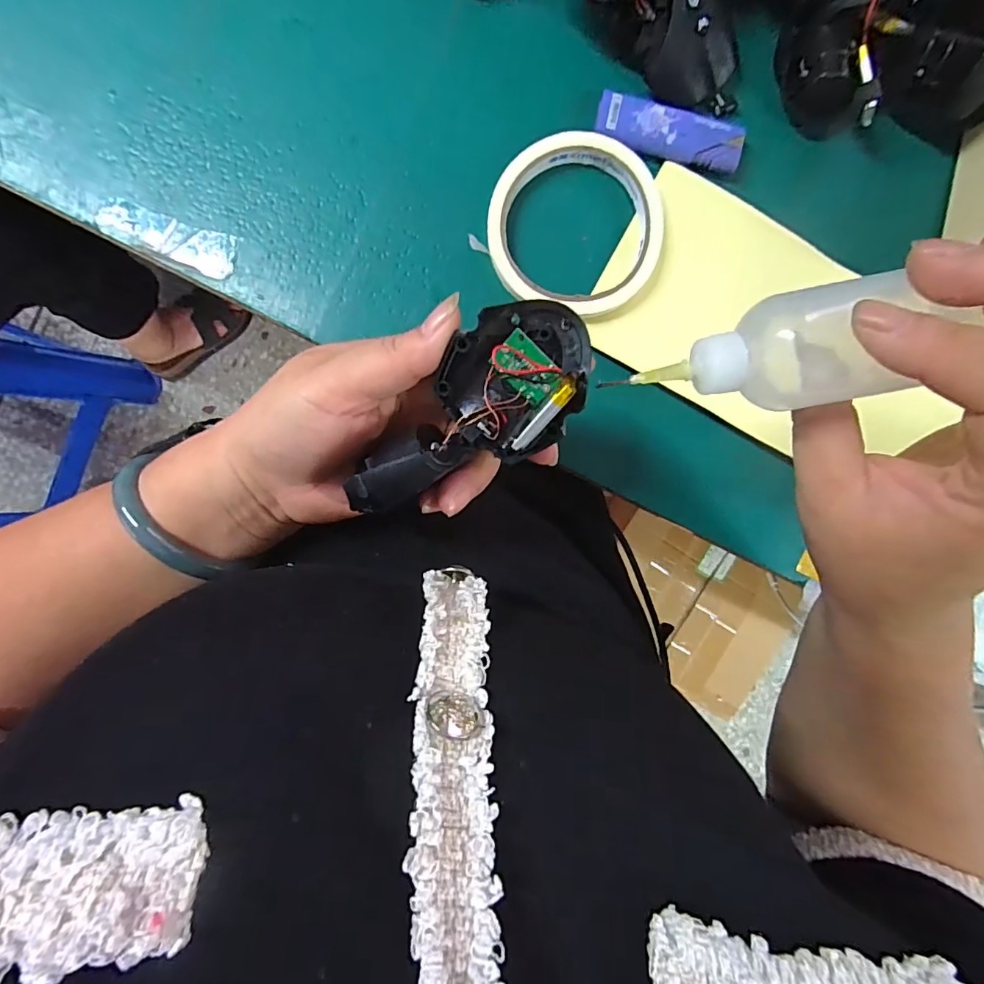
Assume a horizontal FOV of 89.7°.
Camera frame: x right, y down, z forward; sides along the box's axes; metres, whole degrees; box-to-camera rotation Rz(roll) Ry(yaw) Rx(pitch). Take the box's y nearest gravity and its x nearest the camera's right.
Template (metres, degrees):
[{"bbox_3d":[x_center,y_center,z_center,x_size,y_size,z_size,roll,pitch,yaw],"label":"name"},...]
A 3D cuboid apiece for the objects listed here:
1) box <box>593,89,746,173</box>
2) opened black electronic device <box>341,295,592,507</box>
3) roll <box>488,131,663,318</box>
[{"bbox_3d":[0.096,-0.194,0.265,0.078,0.011,0.024,11,94,-4],"label":"box"},{"bbox_3d":[-0.008,-0.027,0.191,0.106,0.029,0.051,-40,97,3],"label":"opened black electronic device"},{"bbox_3d":[0.046,-0.145,0.268,0.092,0.016,0.088,0,94,-3],"label":"roll"}]

